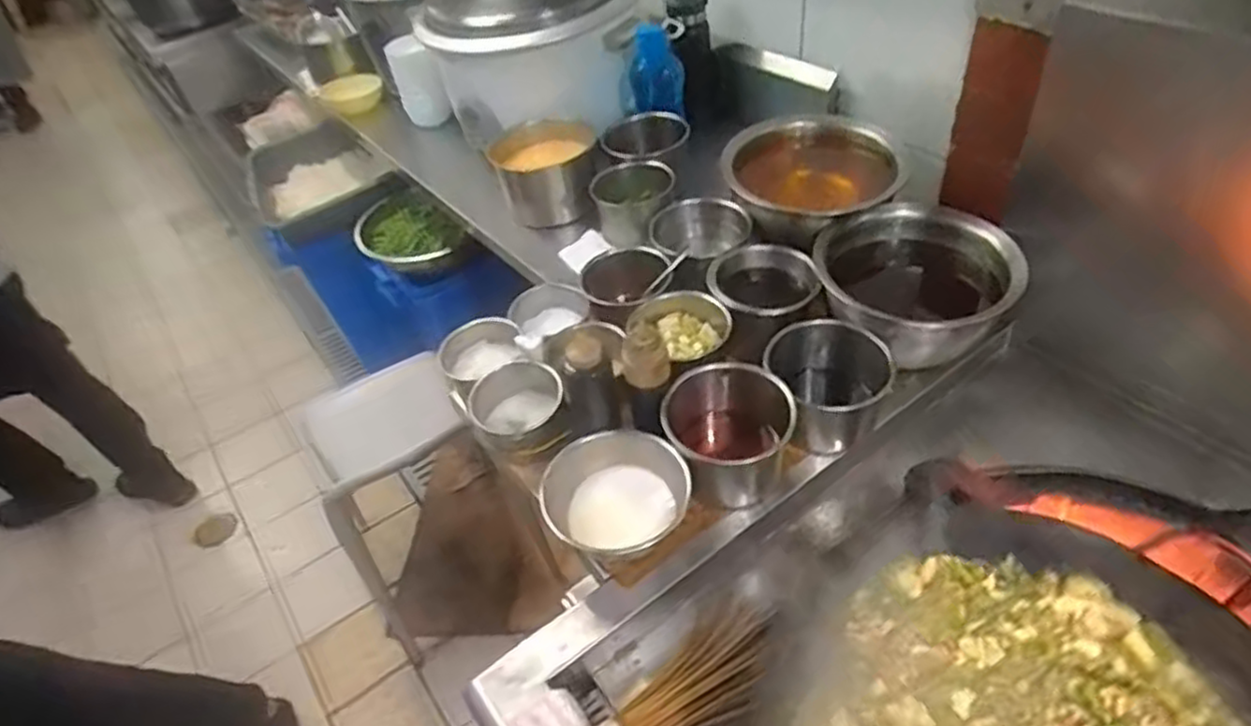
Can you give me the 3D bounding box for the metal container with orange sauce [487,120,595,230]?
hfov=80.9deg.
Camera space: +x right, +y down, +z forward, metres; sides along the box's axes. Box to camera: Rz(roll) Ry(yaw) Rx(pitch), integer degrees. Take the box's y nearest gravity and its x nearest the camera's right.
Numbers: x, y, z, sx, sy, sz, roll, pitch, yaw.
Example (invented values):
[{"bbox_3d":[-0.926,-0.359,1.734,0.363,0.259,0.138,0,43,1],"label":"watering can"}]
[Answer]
[{"bbox_3d":[-0.148,-0.351,1.363,0.180,0.136,0.193,-5,43,4],"label":"metal container with orange sauce"}]

